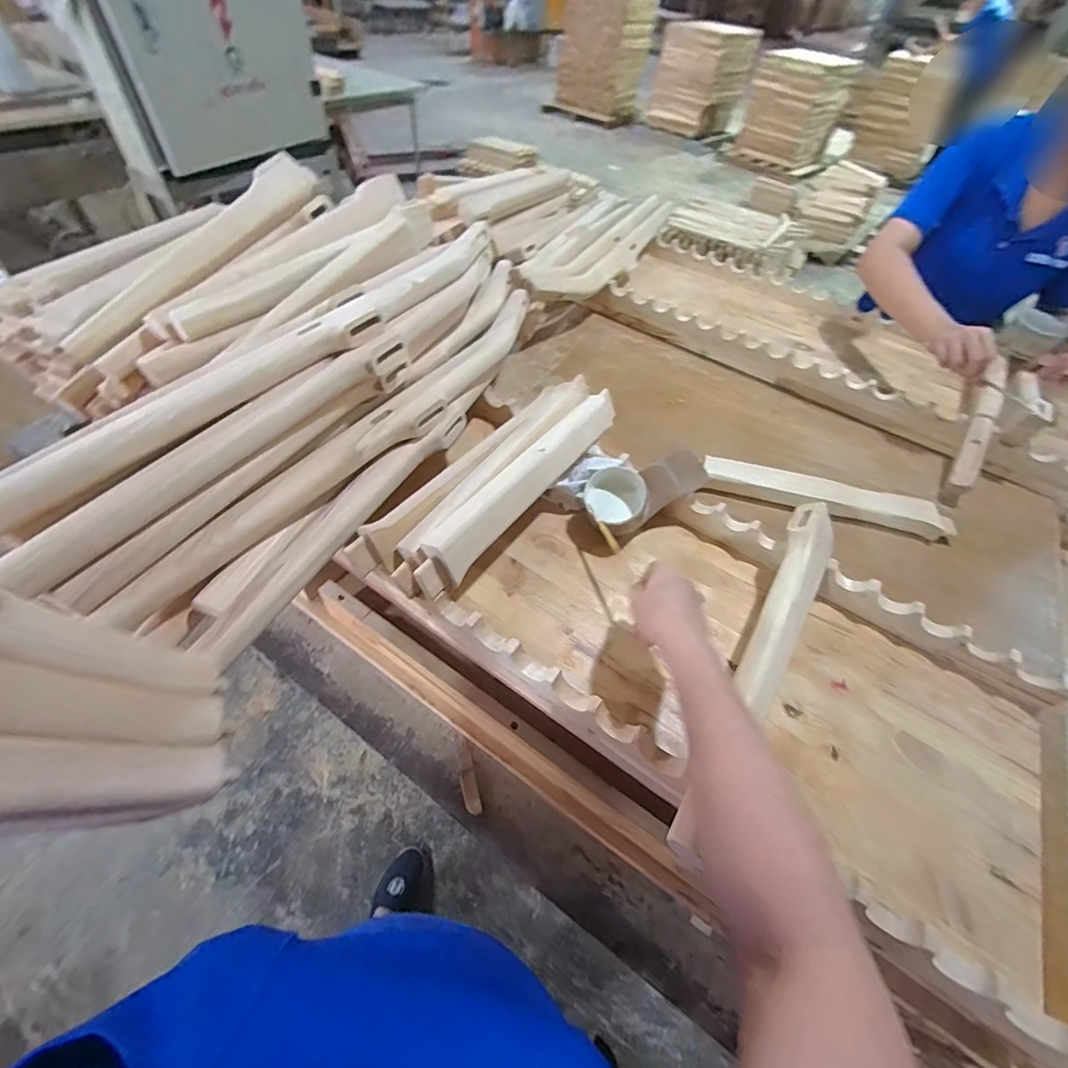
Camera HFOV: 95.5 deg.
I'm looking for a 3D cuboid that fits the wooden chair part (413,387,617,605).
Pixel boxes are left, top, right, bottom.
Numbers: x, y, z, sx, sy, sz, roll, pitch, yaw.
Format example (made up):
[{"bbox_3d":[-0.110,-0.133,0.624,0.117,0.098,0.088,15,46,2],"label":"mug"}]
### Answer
[{"bbox_3d":[-0.010,-0.076,0.610,0.063,0.043,0.394,30,54,17],"label":"wooden chair part"}]

